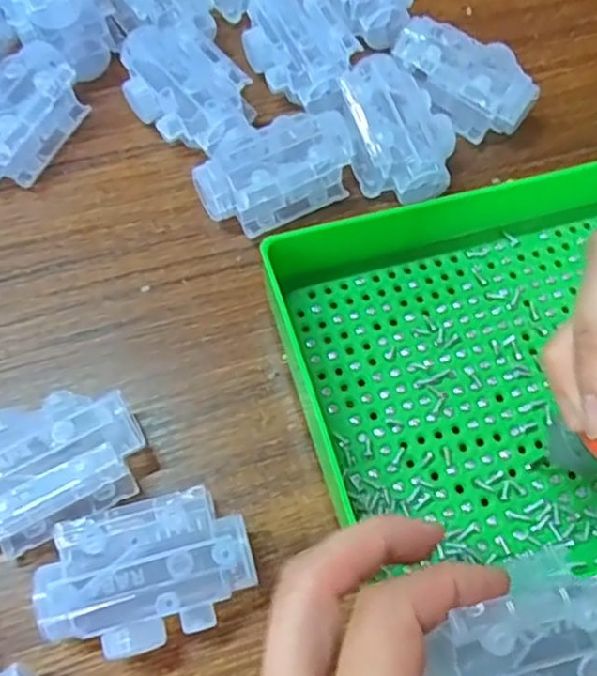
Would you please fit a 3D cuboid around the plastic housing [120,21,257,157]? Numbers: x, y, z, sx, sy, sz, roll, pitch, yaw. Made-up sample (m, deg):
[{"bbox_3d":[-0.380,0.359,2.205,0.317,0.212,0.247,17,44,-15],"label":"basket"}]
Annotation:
[{"bbox_3d":[-0.052,-0.113,0.315,0.043,0.028,0.071,-39,73,-18],"label":"plastic housing"}]

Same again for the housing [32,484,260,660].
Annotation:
[{"bbox_3d":[-0.050,0.080,0.230,0.067,0.029,0.043,-12,67,-8],"label":"housing"}]

